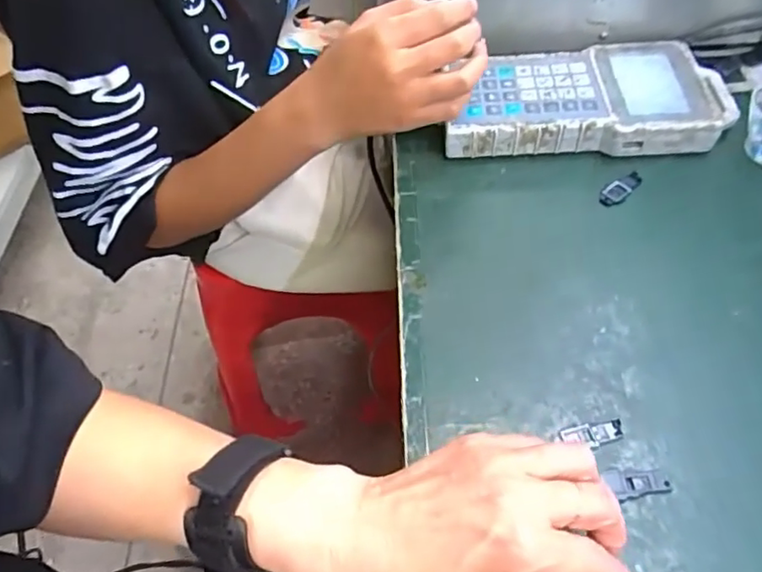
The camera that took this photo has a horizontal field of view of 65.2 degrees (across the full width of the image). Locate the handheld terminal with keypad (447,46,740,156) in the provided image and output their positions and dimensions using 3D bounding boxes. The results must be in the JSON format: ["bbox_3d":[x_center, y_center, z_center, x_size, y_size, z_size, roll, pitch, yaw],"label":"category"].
[{"bbox_3d":[0.167,-0.150,0.483,0.218,0.030,0.107,0,54,6],"label":"handheld terminal with keypad"}]

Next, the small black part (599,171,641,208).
[{"bbox_3d":[0.178,-0.072,0.443,0.040,0.005,0.015,-40,60,-21],"label":"small black part"}]

